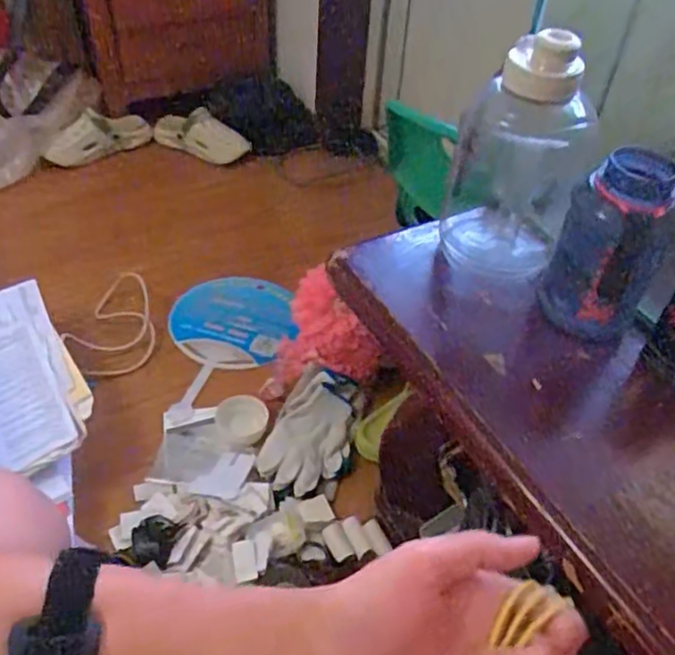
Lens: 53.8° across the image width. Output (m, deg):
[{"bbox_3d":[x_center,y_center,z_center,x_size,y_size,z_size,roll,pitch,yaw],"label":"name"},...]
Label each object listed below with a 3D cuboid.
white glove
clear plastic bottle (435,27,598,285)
[{"bbox_3d":[-0.046,0.170,1.113,0.132,0.060,0.221,16,45,12],"label":"white glove"},{"bbox_3d":[0.177,-0.166,0.659,0.117,0.230,0.117,7,44,3],"label":"clear plastic bottle"}]

